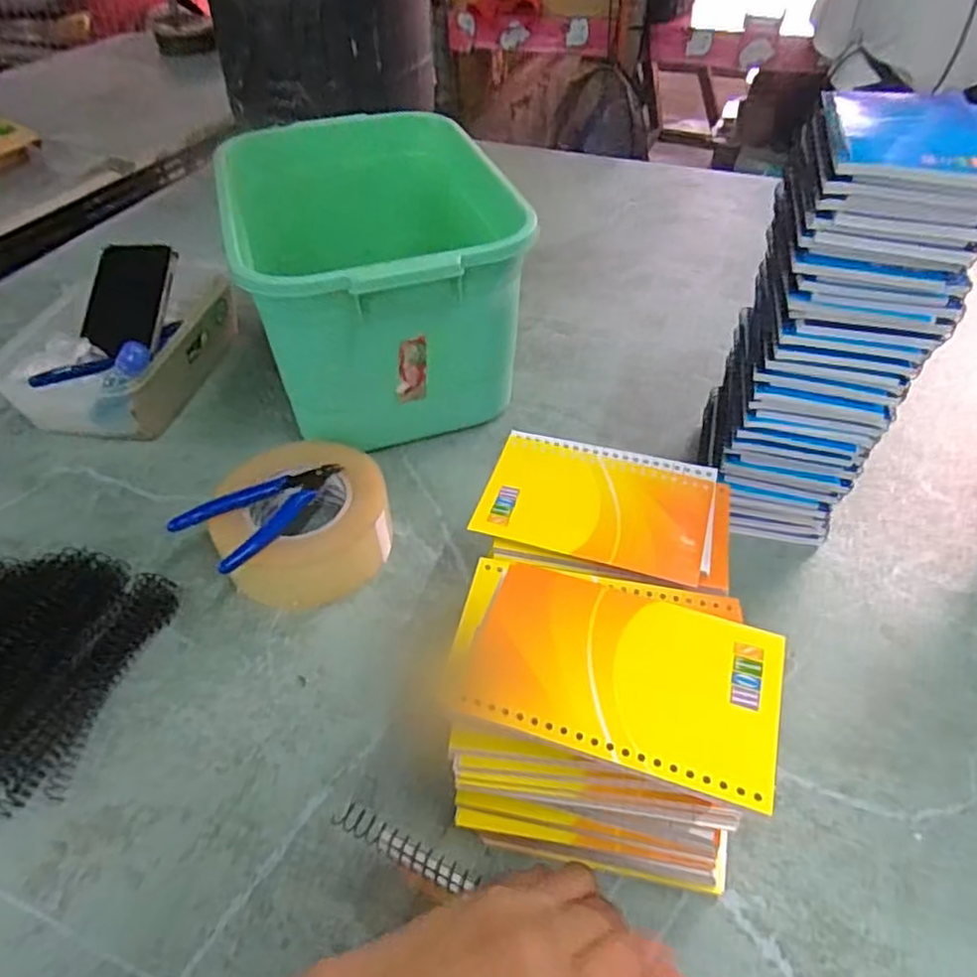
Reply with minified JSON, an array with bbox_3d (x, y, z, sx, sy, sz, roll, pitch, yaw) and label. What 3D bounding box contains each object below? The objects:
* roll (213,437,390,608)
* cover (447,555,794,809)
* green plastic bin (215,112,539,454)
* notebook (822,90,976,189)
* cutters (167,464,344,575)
[{"bbox_3d":[-0.142,0.027,0.524,0.128,0.062,0.117,-1,46,1],"label":"roll"},{"bbox_3d":[0.059,0.079,0.296,0.129,0.005,0.083,14,48,15],"label":"cover"},{"bbox_3d":[-0.107,-0.205,0.663,0.240,0.189,0.333,-12,47,-9],"label":"green plastic bin"},{"bbox_3d":[0.241,-0.199,0.378,0.096,0.013,0.110,11,47,13],"label":"notebook"},{"bbox_3d":[-0.165,0.011,0.505,0.063,0.019,0.122,33,56,29],"label":"cutters"}]

